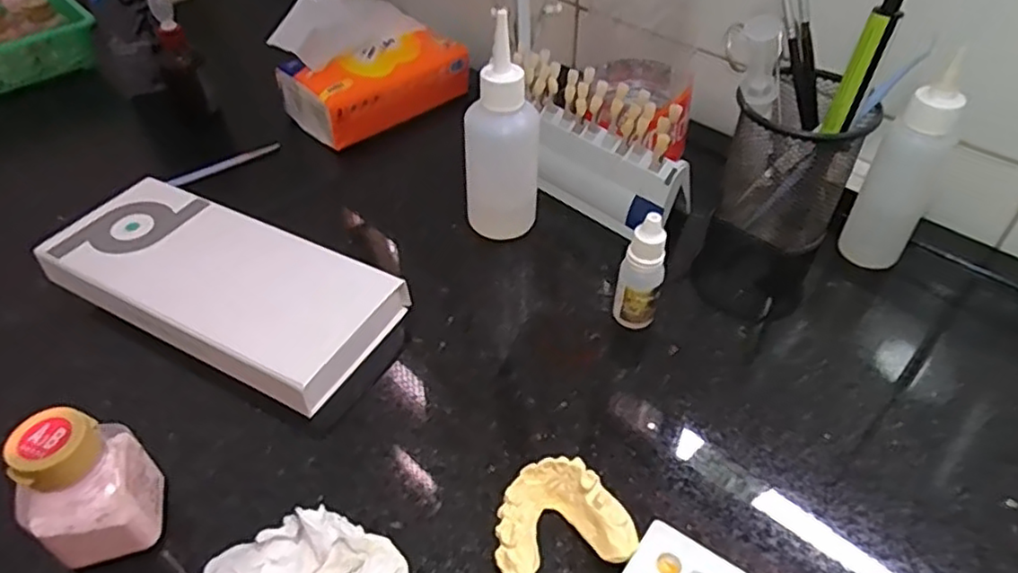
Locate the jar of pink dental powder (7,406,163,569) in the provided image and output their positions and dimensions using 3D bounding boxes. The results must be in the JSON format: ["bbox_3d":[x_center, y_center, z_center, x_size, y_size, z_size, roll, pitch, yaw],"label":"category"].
[{"bbox_3d":[-0.181,0.087,0.285,0.040,0.077,0.038,-14,45,-11],"label":"jar of pink dental powder"}]

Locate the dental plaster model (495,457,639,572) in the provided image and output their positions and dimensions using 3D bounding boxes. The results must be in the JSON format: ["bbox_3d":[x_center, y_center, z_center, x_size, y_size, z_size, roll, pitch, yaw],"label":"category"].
[{"bbox_3d":[0.024,0.105,0.299,0.059,0.020,0.047,-7,44,-5],"label":"dental plaster model"}]

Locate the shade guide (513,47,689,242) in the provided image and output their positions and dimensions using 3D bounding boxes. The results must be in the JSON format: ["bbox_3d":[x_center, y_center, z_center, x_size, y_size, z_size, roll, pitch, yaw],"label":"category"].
[{"bbox_3d":[0.057,-0.093,0.456,0.136,0.083,0.054,28,51,28],"label":"shade guide"}]

